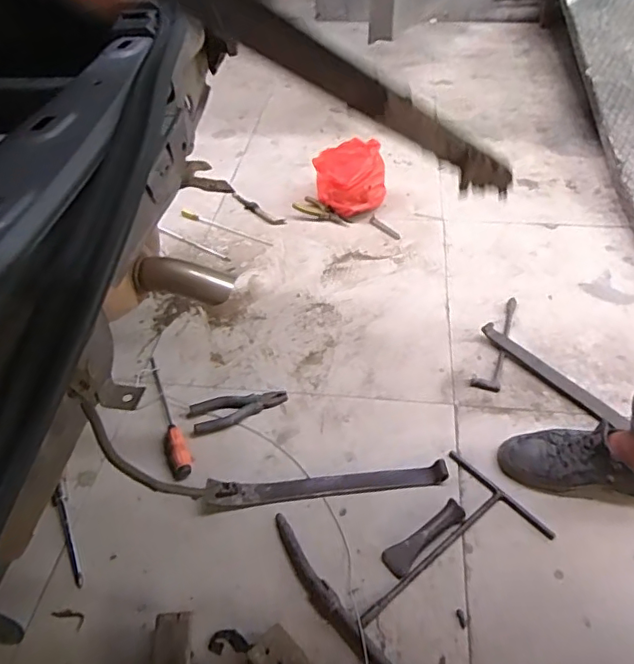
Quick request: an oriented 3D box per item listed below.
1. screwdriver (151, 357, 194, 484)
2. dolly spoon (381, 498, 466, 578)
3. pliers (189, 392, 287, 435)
[{"bbox_3d":[-0.276,0.143,1.001,0.039,0.032,0.283,-21,47,-16],"label":"screwdriver"},{"bbox_3d":[0.158,0.298,0.817,0.143,0.013,0.039,-30,51,-23],"label":"dolly spoon"},{"bbox_3d":[-0.139,0.136,1.004,0.170,0.022,0.065,-13,46,-9],"label":"pliers"}]

